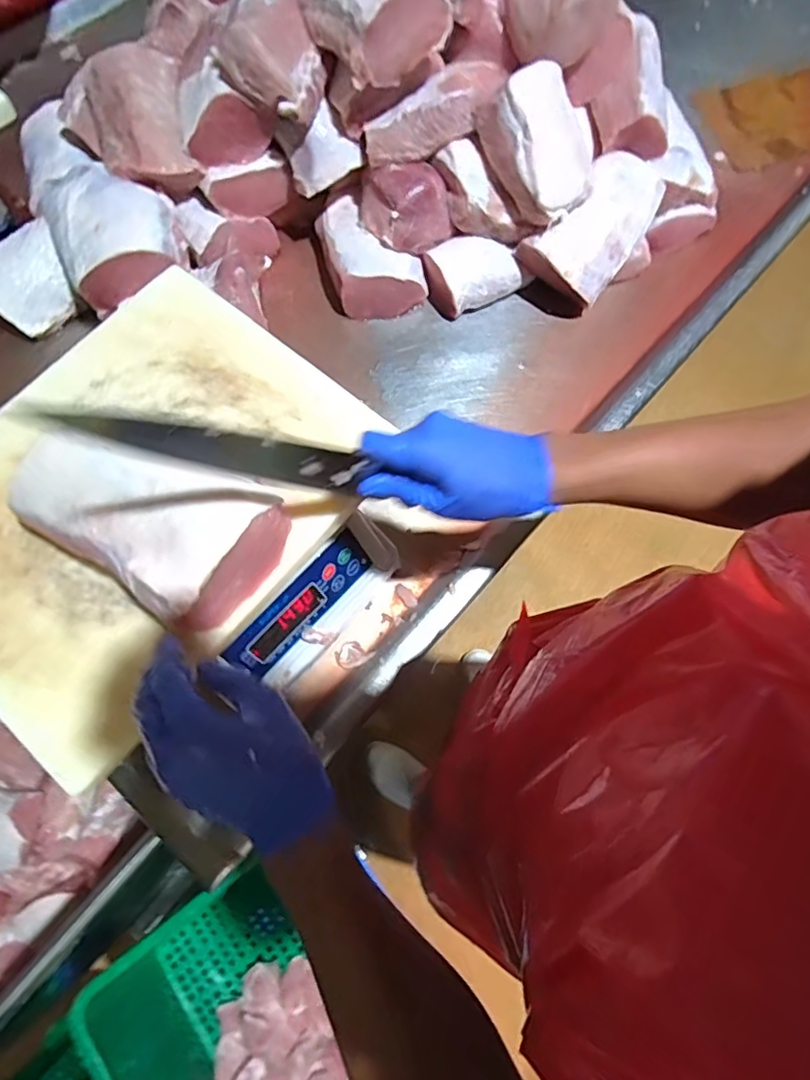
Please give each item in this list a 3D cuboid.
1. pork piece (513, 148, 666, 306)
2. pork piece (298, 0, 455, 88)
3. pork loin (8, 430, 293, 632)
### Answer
[{"bbox_3d":[0.245,-0.403,0.725,0.116,0.103,0.173,36,74,10],"label":"pork piece"},{"bbox_3d":[-0.041,-0.588,0.609,0.121,0.072,0.153,-37,76,-13],"label":"pork piece"},{"bbox_3d":[-0.196,-0.025,0.422,0.190,0.062,0.113,32,73,9],"label":"pork loin"}]

